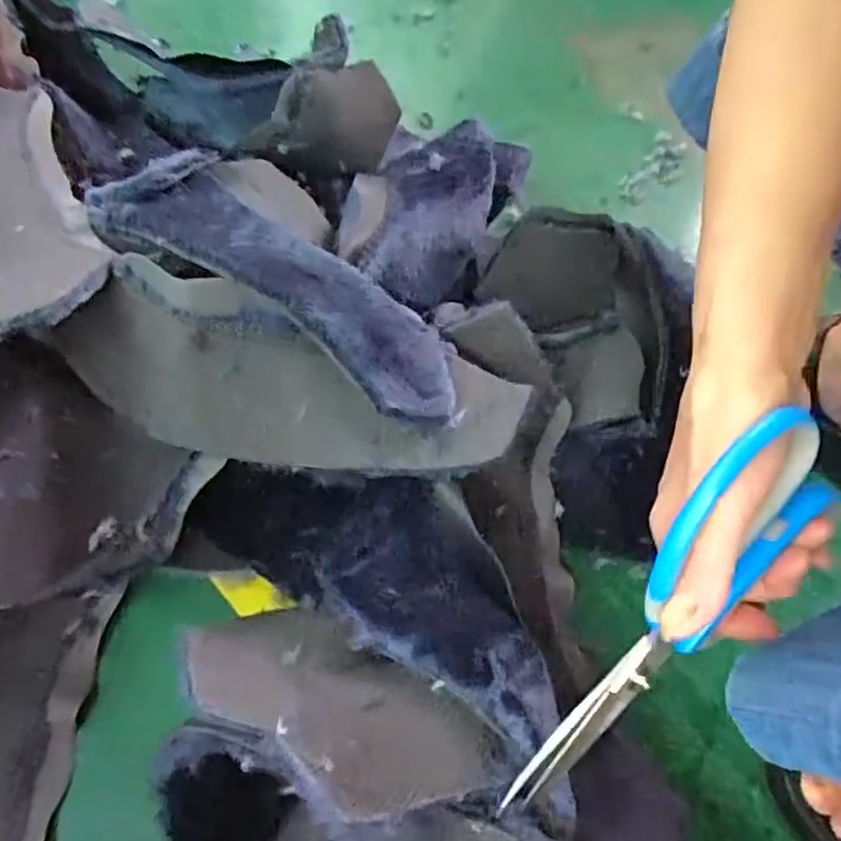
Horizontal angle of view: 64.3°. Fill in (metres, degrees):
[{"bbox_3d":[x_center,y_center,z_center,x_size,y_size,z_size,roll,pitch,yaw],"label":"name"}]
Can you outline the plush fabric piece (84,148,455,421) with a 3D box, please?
[{"bbox_3d":[-0.102,-0.112,0.427,0.282,0.053,0.102,36,66,14],"label":"plush fabric piece"}]

